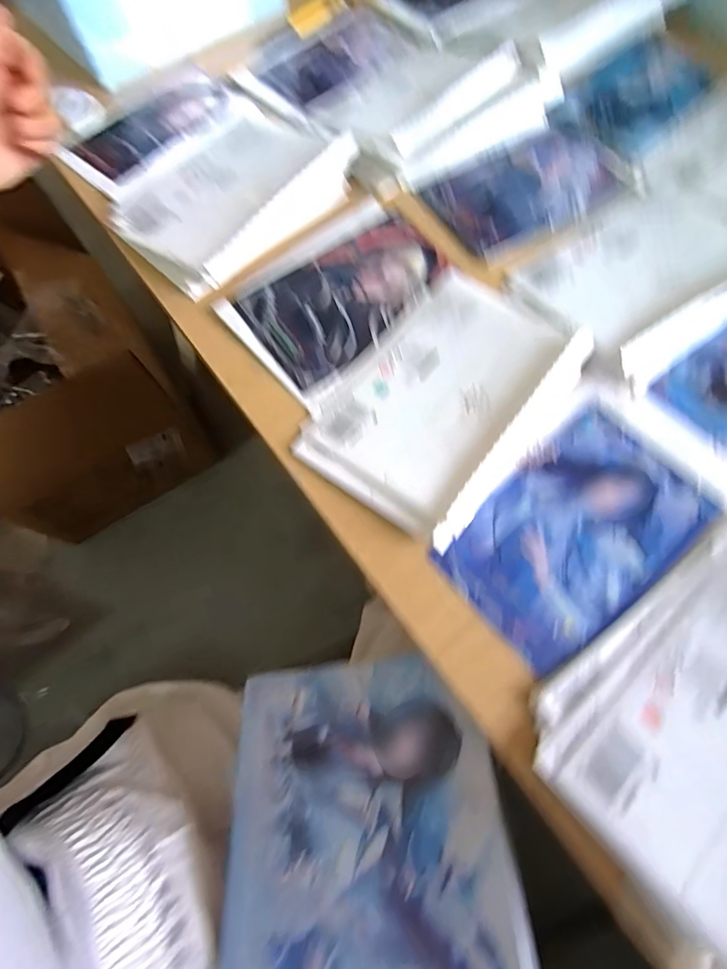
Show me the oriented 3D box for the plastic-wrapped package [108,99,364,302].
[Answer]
[{"bbox_3d":[-0.122,-0.271,0.393,0.180,0.040,0.201,43,77,13],"label":"plastic-wrapped package"}]

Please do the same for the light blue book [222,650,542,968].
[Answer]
[{"bbox_3d":[-0.002,0.239,0.287,0.191,0.011,0.234,-14,55,16],"label":"light blue book"}]

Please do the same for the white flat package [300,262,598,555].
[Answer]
[{"bbox_3d":[0.061,-0.071,0.320,0.134,0.030,0.201,37,76,12],"label":"white flat package"}]

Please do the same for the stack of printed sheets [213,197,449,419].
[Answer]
[{"bbox_3d":[-0.015,-0.153,0.368,0.173,0.017,0.123,-39,75,-11],"label":"stack of printed sheets"}]

